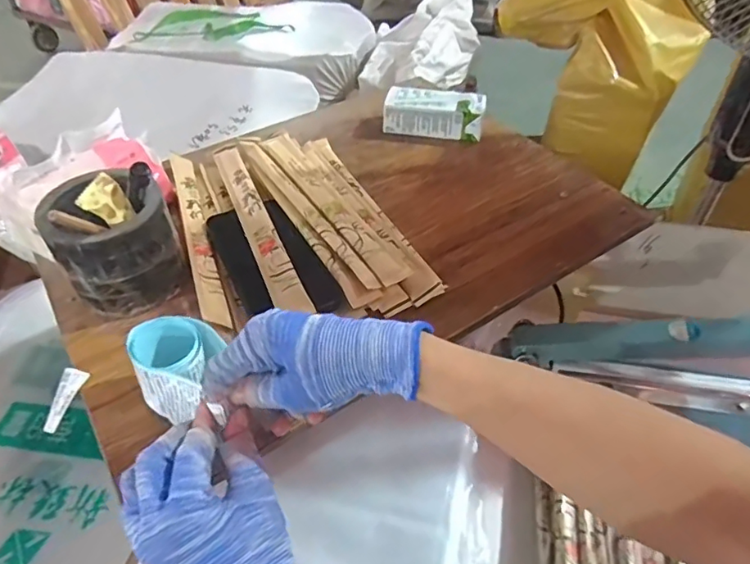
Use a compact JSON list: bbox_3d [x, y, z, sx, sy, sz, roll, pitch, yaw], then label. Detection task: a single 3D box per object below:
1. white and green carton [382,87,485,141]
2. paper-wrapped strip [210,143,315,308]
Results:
[{"bbox_3d":[0.075,-0.211,0.664,0.124,0.038,0.063,8,47,10],"label":"white and green carton"},{"bbox_3d":[-0.119,-0.064,0.527,0.030,0.011,0.272,-19,48,-15],"label":"paper-wrapped strip"}]

